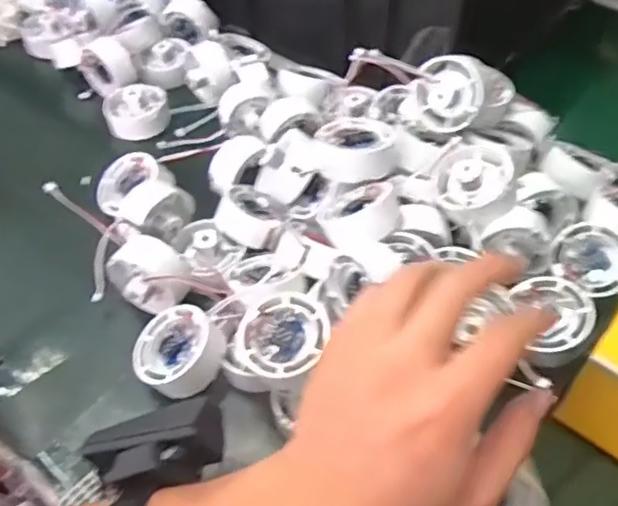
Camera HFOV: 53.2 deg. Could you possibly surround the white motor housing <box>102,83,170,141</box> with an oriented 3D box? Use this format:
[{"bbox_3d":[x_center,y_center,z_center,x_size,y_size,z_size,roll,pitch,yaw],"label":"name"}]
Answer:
[{"bbox_3d":[-0.161,-0.133,0.578,0.058,0.031,0.058,-13,52,-10],"label":"white motor housing"}]

